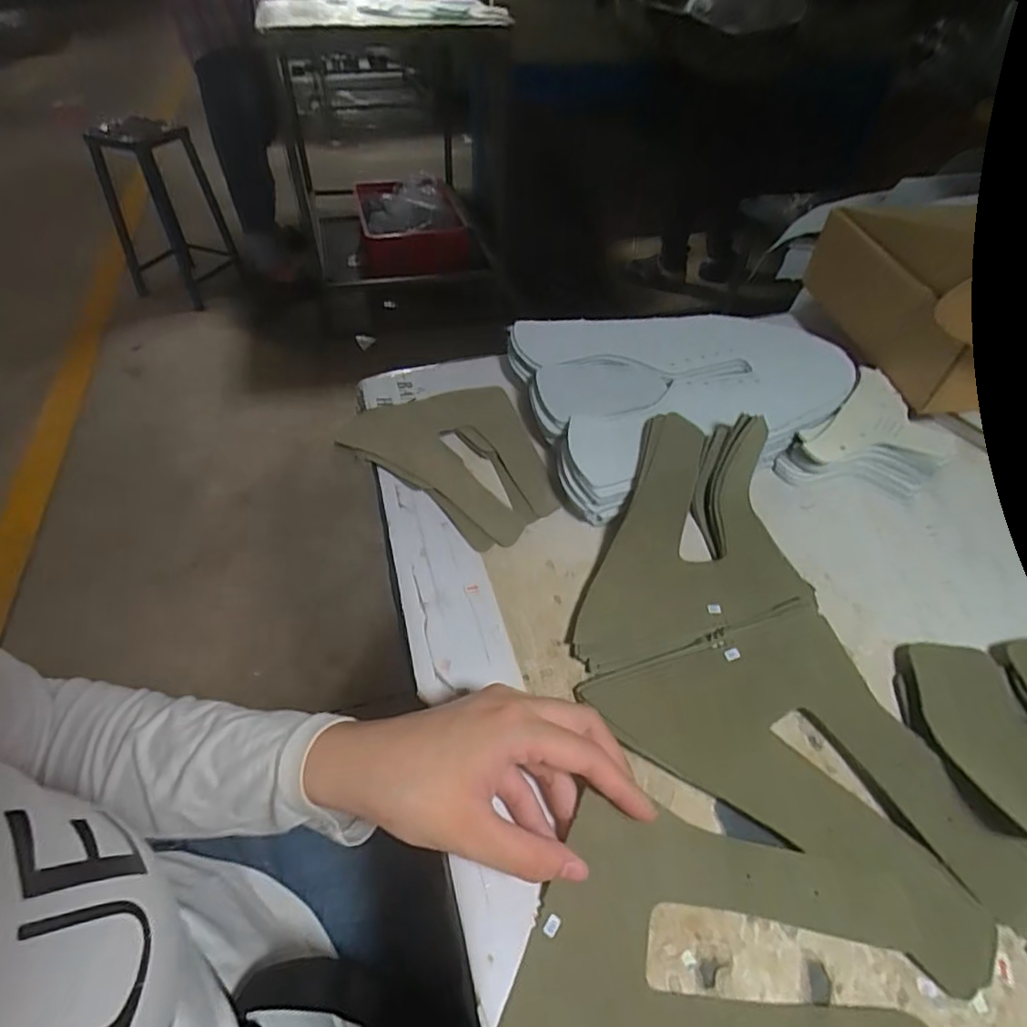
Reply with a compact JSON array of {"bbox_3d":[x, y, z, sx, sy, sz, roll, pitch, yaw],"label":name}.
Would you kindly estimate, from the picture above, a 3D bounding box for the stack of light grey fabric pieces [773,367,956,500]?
[{"bbox_3d":[0.274,-0.050,0.444,0.122,0.041,0.086,-33,57,-28],"label":"stack of light grey fabric pieces"}]

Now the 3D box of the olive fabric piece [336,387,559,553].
[{"bbox_3d":[-0.039,-0.048,0.449,0.124,0.009,0.172,-31,56,-27],"label":"olive fabric piece"}]

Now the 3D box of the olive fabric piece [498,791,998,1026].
[{"bbox_3d":[0.091,0.201,0.234,0.194,0.013,0.128,10,53,6],"label":"olive fabric piece"}]

